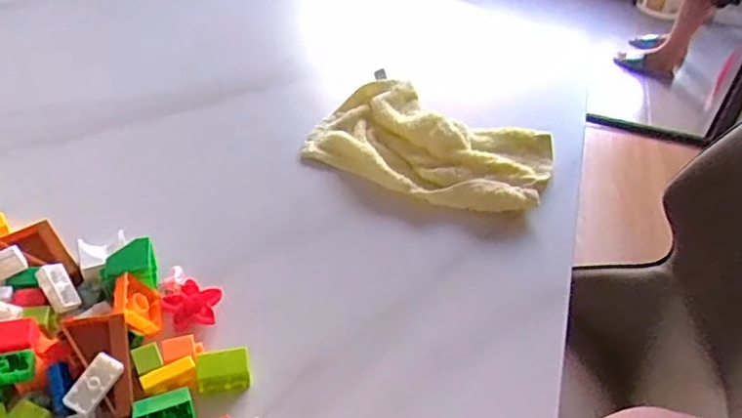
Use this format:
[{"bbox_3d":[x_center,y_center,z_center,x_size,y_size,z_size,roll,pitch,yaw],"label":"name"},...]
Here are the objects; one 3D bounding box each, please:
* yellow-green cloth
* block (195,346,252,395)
[{"bbox_3d":[0.057,-0.063,0.574,0.209,0.034,0.136,20,43,16],"label":"yellow-green cloth"},{"bbox_3d":[-0.091,0.101,0.385,0.032,0.016,0.025,-6,42,-13],"label":"block"}]

